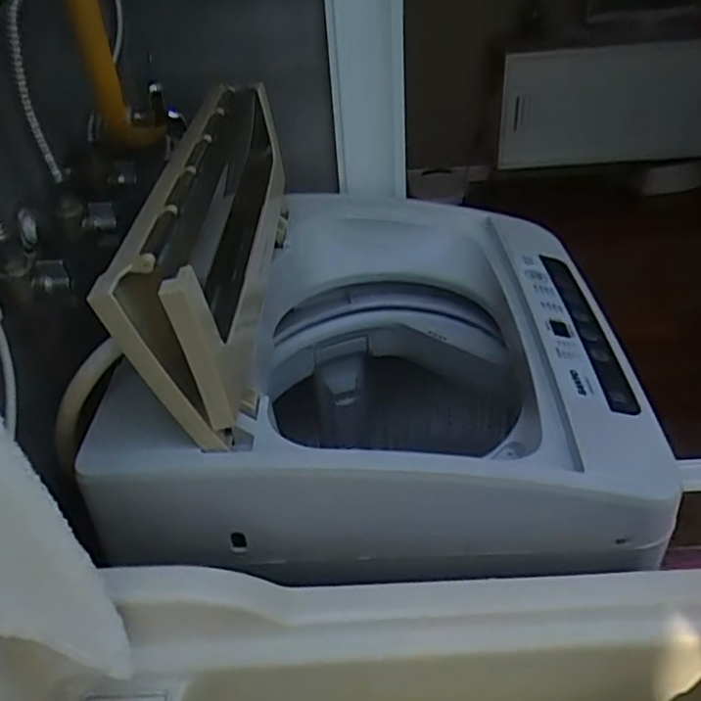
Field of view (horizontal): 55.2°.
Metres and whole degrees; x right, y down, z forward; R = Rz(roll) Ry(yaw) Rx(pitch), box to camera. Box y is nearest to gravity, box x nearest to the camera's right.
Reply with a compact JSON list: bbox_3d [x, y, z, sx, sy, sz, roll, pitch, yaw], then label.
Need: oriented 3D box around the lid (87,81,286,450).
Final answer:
[{"bbox_3d":[-0.111,-0.101,0.598,0.071,0.159,0.372,1,37,6],"label":"lid"}]

